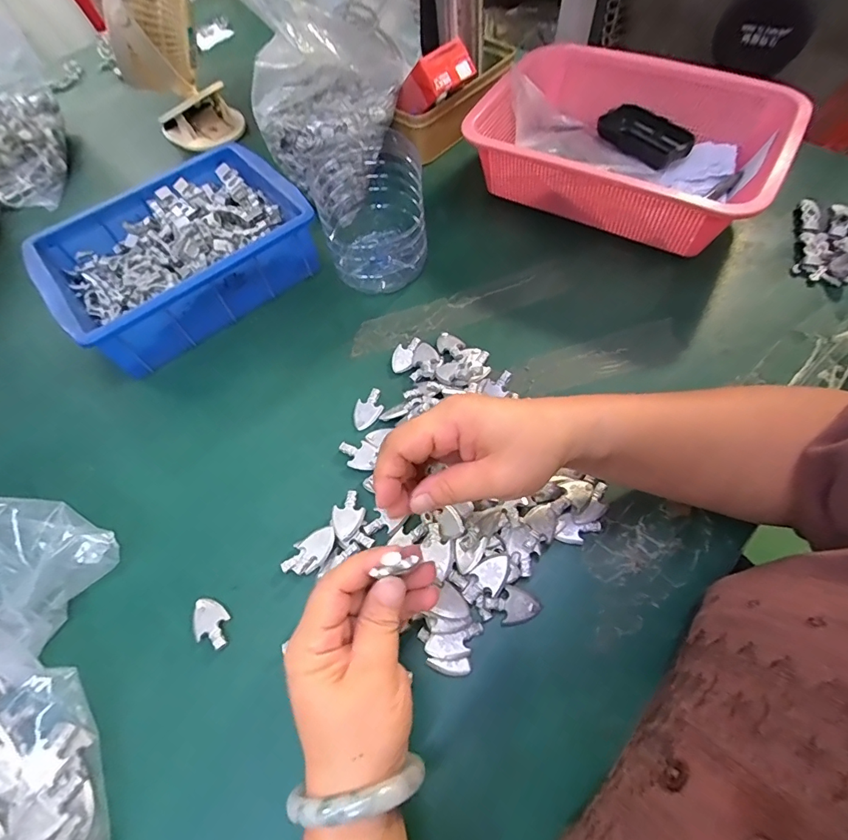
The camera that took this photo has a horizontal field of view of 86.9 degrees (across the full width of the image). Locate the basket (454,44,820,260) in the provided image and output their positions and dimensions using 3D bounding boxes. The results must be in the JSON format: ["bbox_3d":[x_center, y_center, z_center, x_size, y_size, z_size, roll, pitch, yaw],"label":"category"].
[{"bbox_3d":[0.219,-0.297,0.497,0.295,0.091,0.233,28,66,18],"label":"basket"}]

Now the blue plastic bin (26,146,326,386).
[{"bbox_3d":[-0.249,-0.174,0.462,0.245,0.062,0.171,-35,64,-16],"label":"blue plastic bin"}]

